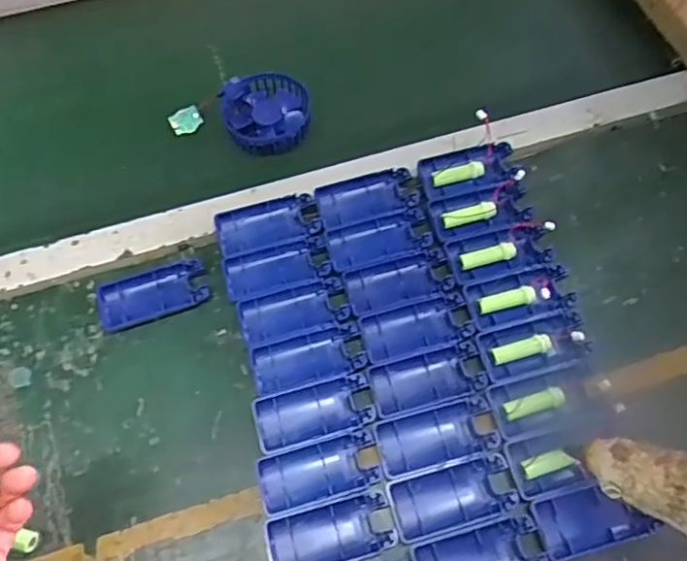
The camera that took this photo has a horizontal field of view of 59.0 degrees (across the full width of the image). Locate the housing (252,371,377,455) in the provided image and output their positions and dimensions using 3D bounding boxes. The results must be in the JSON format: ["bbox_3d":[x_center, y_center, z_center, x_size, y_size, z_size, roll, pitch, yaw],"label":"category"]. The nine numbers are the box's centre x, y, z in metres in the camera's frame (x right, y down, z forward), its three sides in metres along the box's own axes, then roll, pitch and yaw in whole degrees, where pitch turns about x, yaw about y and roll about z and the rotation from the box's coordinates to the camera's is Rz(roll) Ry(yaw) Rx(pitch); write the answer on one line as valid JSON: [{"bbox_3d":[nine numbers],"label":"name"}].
[{"bbox_3d":[-0.024,0.107,0.493,0.093,0.012,0.043,-15,64,-6],"label":"housing"}]

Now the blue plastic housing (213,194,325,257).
[{"bbox_3d":[-0.071,-0.053,0.573,0.093,0.017,0.045,-14,64,-5],"label":"blue plastic housing"}]

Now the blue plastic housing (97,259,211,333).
[{"bbox_3d":[-0.169,0.013,0.541,0.094,0.007,0.047,-15,64,-6],"label":"blue plastic housing"}]

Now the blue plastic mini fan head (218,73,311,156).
[{"bbox_3d":[-0.079,-0.173,0.627,0.085,0.023,0.092,-1,63,2],"label":"blue plastic mini fan head"}]

